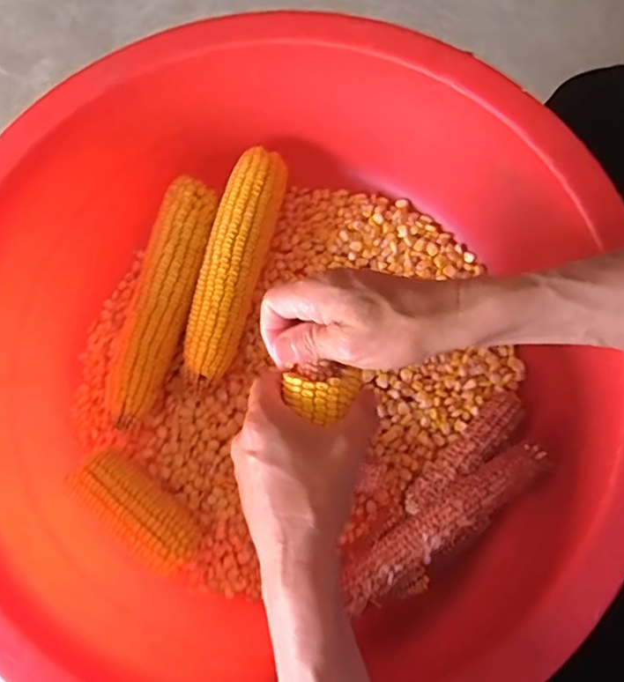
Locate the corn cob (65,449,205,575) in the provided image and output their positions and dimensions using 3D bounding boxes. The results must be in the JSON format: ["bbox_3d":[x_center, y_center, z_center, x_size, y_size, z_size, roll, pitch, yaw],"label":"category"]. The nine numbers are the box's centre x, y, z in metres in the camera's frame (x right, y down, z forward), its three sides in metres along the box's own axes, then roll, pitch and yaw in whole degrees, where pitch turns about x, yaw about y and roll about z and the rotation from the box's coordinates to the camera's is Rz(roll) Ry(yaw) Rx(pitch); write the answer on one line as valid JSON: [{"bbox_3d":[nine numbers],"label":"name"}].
[{"bbox_3d":[-0.142,0.139,0.448,0.115,0.051,0.041,38,79,9],"label":"corn cob"}]

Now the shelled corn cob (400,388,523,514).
[{"bbox_3d":[0.128,0.093,0.450,0.028,0.029,0.131,44,81,9],"label":"shelled corn cob"}]

